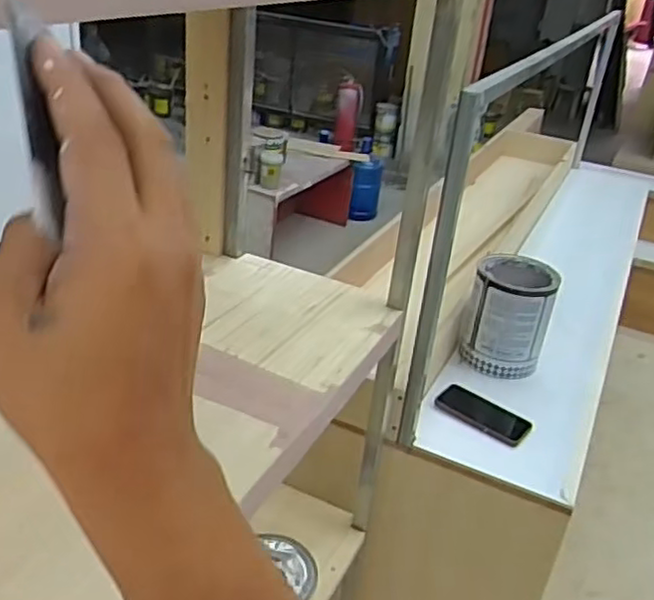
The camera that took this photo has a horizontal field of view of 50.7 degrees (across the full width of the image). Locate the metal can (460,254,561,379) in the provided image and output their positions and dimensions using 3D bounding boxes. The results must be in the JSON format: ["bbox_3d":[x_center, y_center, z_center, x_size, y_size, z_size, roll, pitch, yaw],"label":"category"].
[{"bbox_3d":[0.380,0.028,1.447,0.163,0.199,0.168,15,31,15],"label":"metal can"}]

